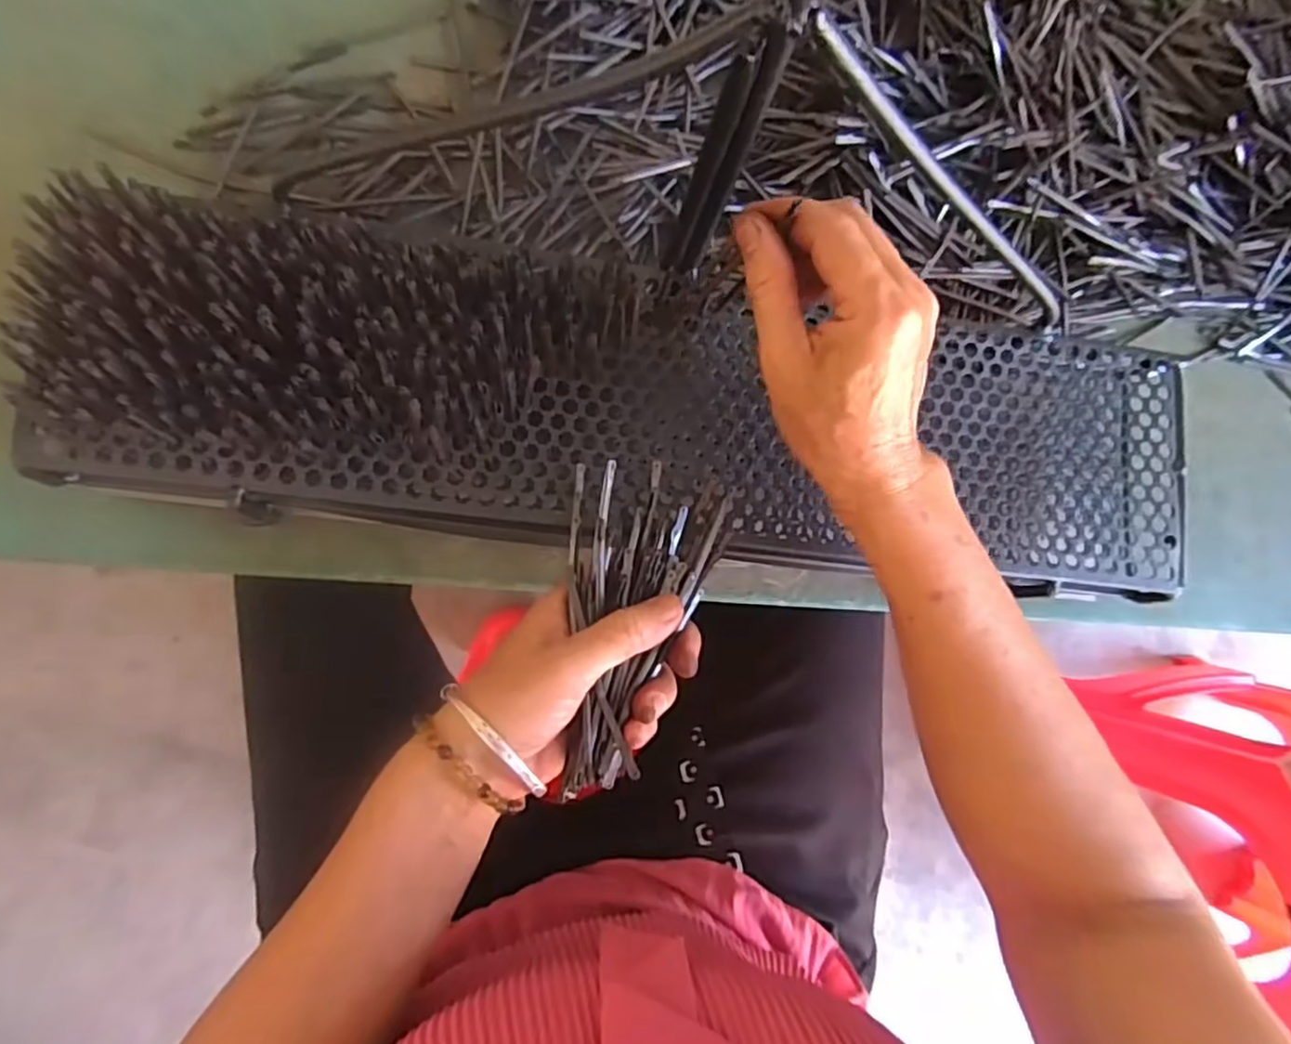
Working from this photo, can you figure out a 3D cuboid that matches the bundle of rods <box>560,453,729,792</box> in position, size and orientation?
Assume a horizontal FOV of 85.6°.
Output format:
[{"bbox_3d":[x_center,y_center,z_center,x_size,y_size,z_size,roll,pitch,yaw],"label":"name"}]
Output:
[{"bbox_3d":[-0.009,0.049,0.321,0.072,0.029,0.148,13,81,-6],"label":"bundle of rods"}]

